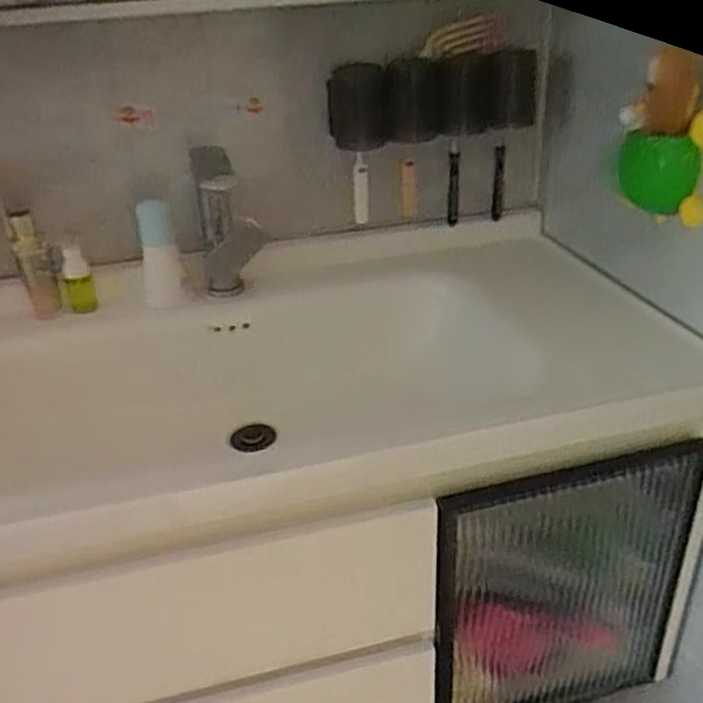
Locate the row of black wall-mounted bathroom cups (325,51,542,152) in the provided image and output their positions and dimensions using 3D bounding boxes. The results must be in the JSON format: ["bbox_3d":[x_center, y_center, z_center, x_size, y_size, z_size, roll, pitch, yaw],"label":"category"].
[{"bbox_3d":[0.102,-0.325,0.898,0.268,0.104,0.089,2,26,6],"label":"row of black wall-mounted bathroom cups"}]

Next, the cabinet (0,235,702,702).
[{"bbox_3d":[-0.109,0.201,0.907,0.960,0.485,0.453,-7,27,-12],"label":"cabinet"}]

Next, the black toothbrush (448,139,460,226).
[{"bbox_3d":[0.145,-0.239,0.986,0.015,0.147,0.020,4,54,10],"label":"black toothbrush"}]

